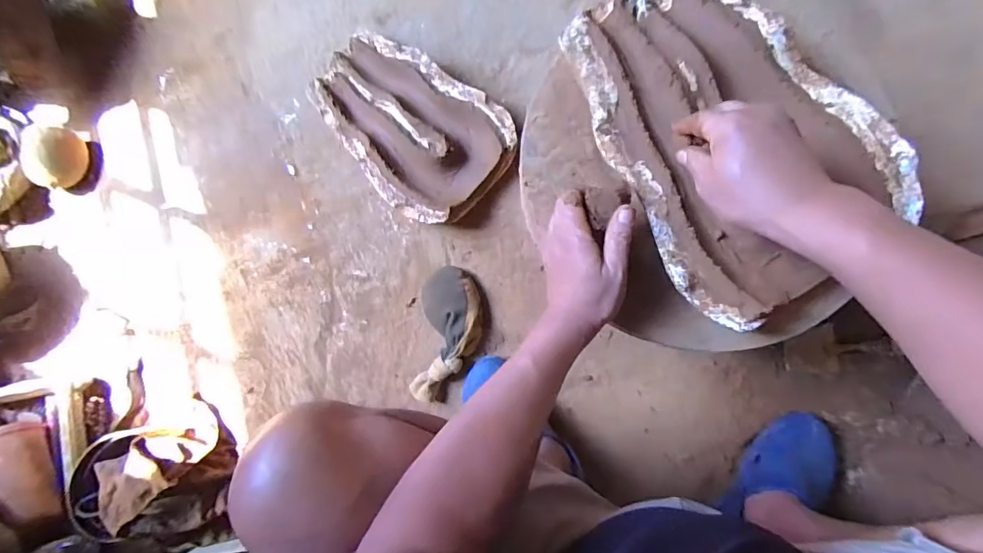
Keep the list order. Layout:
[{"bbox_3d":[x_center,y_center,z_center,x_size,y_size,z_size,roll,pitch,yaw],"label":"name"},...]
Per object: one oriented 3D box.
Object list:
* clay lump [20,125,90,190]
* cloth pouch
[{"bbox_3d":[-0.797,-0.220,0.853,0.070,0.070,0.101,-16,84,2],"label":"clay lump"},{"bbox_3d":[-0.070,0.095,0.772,0.101,0.044,0.215,5,85,4],"label":"cloth pouch"}]

